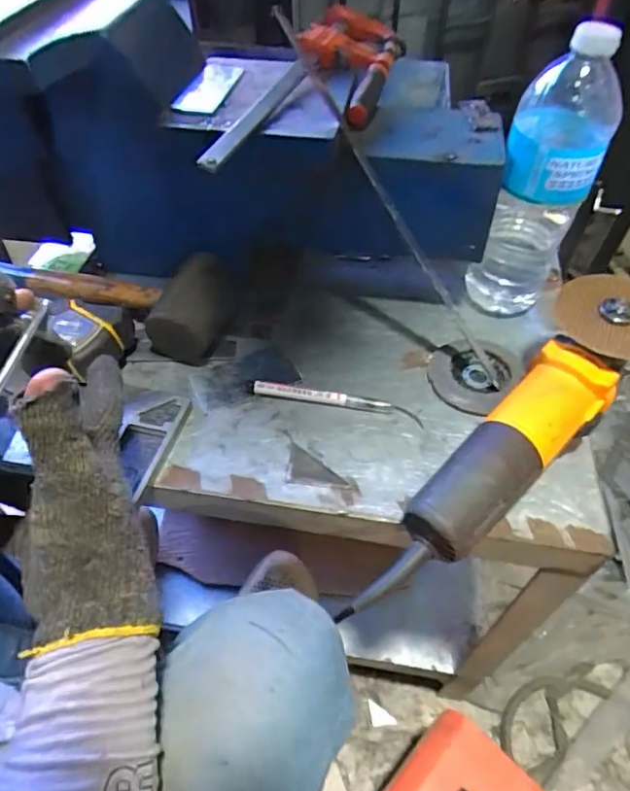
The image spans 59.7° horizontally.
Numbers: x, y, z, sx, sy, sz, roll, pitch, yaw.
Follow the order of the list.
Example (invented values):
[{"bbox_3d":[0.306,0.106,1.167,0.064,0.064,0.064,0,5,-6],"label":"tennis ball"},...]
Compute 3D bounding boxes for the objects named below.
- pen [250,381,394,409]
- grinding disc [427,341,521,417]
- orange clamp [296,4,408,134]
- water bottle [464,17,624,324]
[{"bbox_3d":[0.002,0.000,0.504,0.129,0.014,0.012,7,51,6],"label":"pen"},{"bbox_3d":[0.146,-0.022,0.522,0.082,0.014,0.084,0,50,0],"label":"grinding disc"},{"bbox_3d":[0.032,-0.312,0.518,0.085,0.052,0.146,12,51,10],"label":"orange clamp"},{"bbox_3d":[0.204,-0.185,0.502,0.079,0.253,0.071,20,53,16],"label":"water bottle"}]

